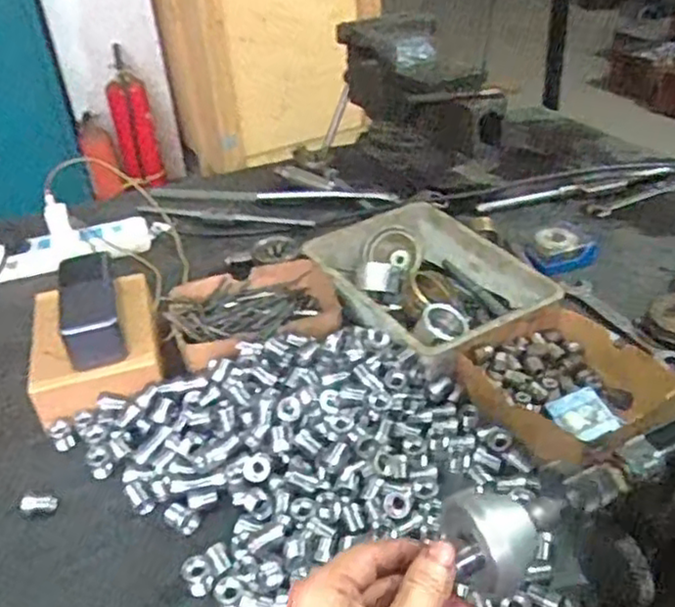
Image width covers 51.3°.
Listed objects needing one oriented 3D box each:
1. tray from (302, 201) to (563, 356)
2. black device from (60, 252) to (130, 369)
[{"bbox_3d":[0.092,-0.023,0.756,0.169,0.051,0.239,-21,37,-23],"label":"tray"},{"bbox_3d":[-0.245,0.003,0.704,0.055,0.050,0.140,-14,35,-13],"label":"black device"}]

